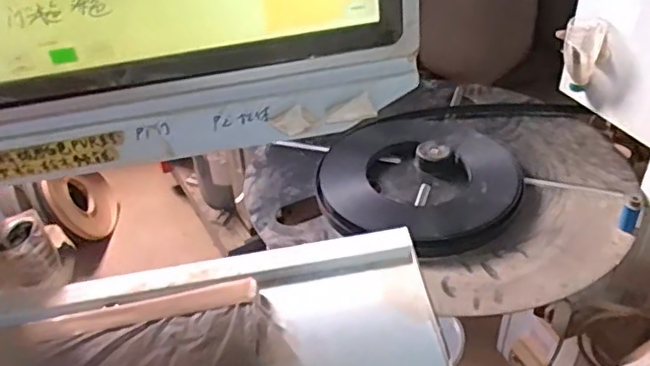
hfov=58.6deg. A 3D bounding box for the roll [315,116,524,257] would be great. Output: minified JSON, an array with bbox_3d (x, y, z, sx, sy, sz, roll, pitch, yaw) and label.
[{"bbox_3d":[0.177,-0.028,1.077,0.358,0.049,0.371,-1,36,1],"label":"roll"}]

